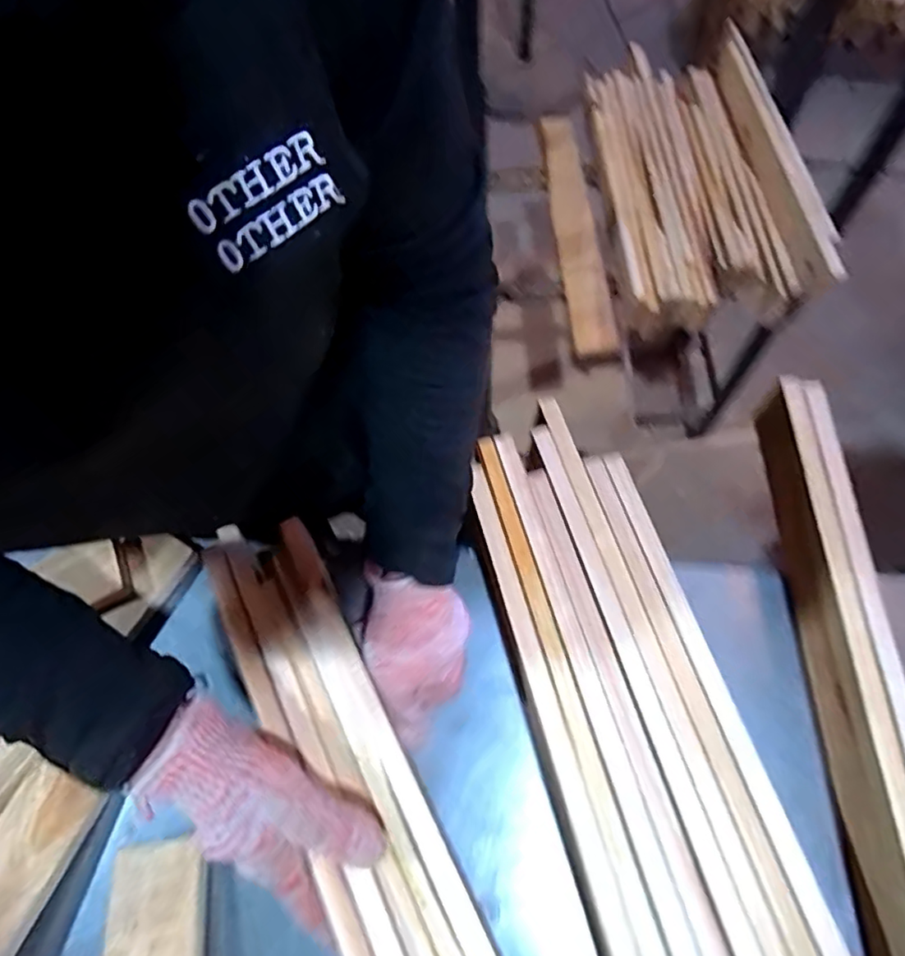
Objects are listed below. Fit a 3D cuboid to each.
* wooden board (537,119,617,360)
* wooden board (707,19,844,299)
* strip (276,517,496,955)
[{"bbox_3d":[0.190,-0.391,0.908,0.064,0.031,0.477,-3,64,1],"label":"wooden board"},{"bbox_3d":[0.456,-0.484,0.842,0.018,0.067,0.538,9,61,-19],"label":"wooden board"},{"bbox_3d":[-0.005,0.231,0.335,0.023,0.012,0.476,-27,69,-10],"label":"strip"}]

